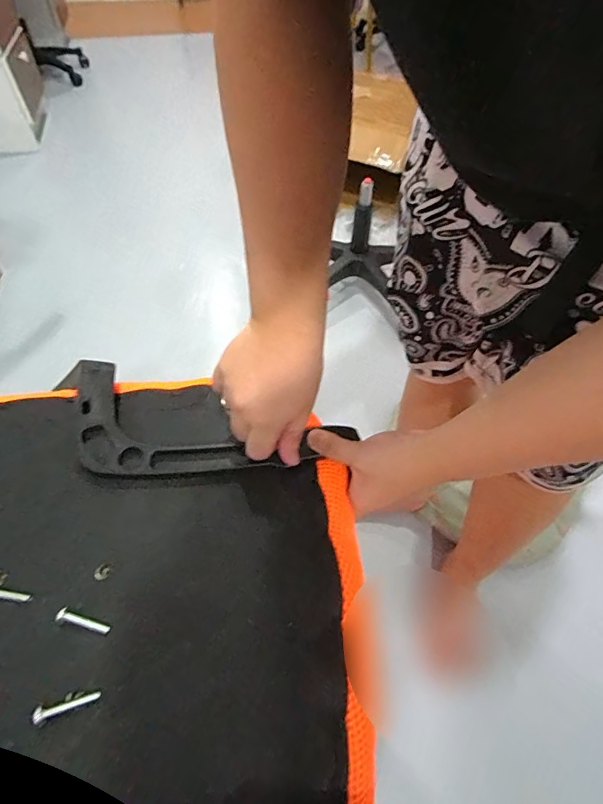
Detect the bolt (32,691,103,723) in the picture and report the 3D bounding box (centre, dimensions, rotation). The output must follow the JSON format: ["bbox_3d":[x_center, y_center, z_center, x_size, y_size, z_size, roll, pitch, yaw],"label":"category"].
[{"bbox_3d":[-0.151,0.196,0.277,0.038,0.007,0.008,-12,55,-10],"label":"bolt"}]

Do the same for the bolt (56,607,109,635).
[{"bbox_3d":[-0.156,0.157,0.307,0.038,0.006,0.008,20,55,-2],"label":"bolt"}]

